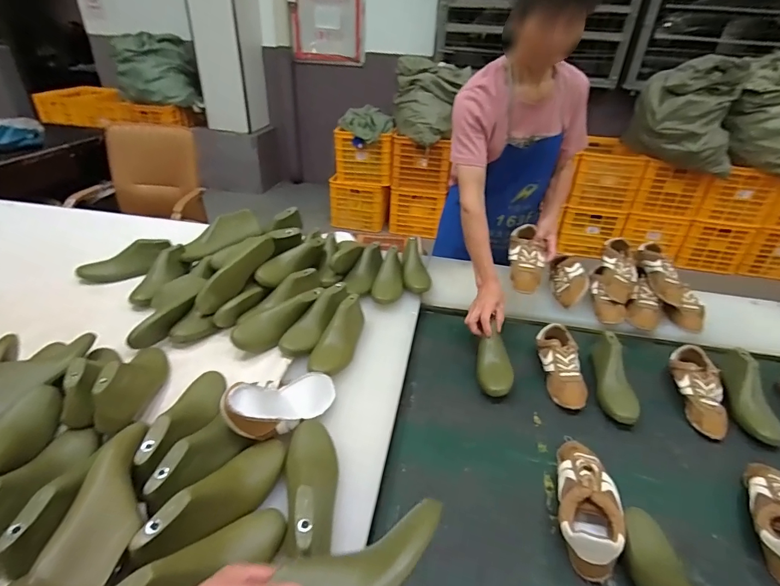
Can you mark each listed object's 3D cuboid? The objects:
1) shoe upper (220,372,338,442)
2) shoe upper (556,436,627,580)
[{"bbox_3d":[-0.187,0.194,0.739,0.084,0.071,0.237,27,13,31],"label":"shoe upper"},{"bbox_3d":[0.324,0.328,0.690,0.093,0.063,0.235,12,34,15],"label":"shoe upper"}]

